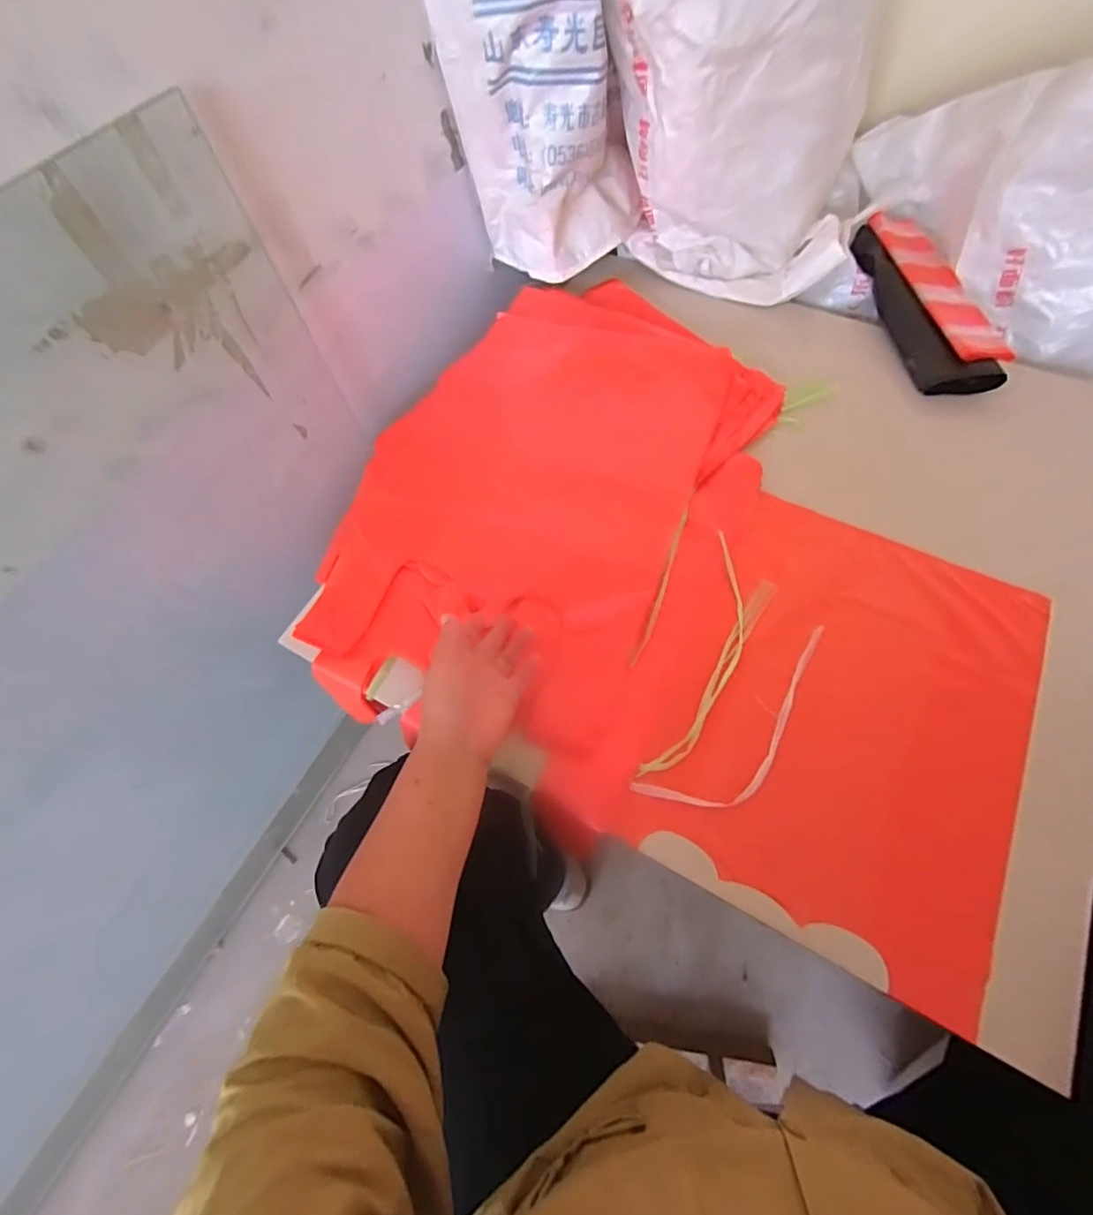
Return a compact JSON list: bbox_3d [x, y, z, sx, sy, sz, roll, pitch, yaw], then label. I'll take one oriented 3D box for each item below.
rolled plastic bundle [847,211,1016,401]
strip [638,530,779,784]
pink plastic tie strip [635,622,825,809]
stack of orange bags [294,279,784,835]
[{"bbox_3d":[0.521,-0.431,0.745,0.115,0.058,0.333,-7,63,0],"label":"rolled plastic bundle"},{"bbox_3d":[0.173,0.051,0.564,0.069,0.010,0.284,22,67,14],"label":"strip"},{"bbox_3d":[0.208,0.123,0.528,0.262,0.008,0.075,-34,68,-14],"label":"pink plastic tie strip"},{"bbox_3d":[0.007,-0.129,0.622,0.438,0.085,0.591,24,67,13],"label":"stack of orange bags"}]

